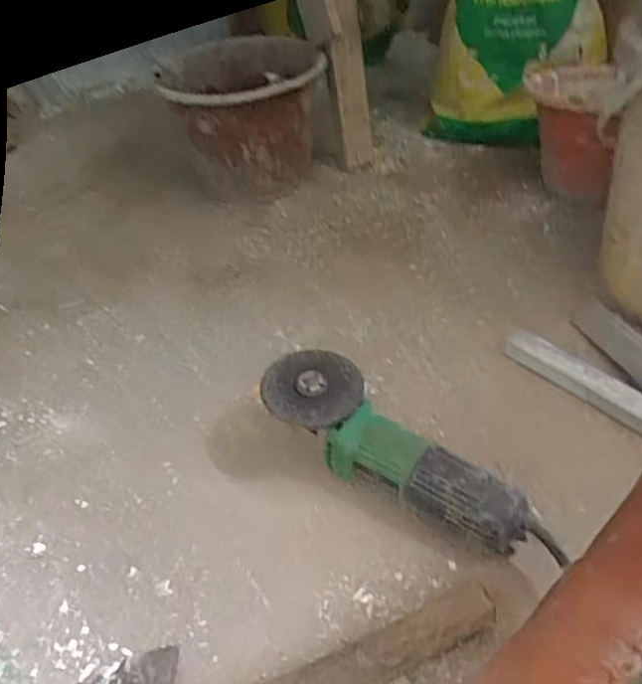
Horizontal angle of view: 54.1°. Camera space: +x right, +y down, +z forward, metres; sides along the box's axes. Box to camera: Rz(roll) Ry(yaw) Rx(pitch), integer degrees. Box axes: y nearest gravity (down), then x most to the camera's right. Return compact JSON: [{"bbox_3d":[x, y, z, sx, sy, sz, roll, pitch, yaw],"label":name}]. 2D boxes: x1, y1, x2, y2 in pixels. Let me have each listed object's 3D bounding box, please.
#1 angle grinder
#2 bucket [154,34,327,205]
[{"bbox_3d":[0.077,0.102,0.592,0.284,0.092,0.088,21,45,25],"label":"angle grinder"},{"bbox_3d":[-0.128,-0.388,1.110,0.260,0.221,0.282,-4,40,-3],"label":"bucket"}]

